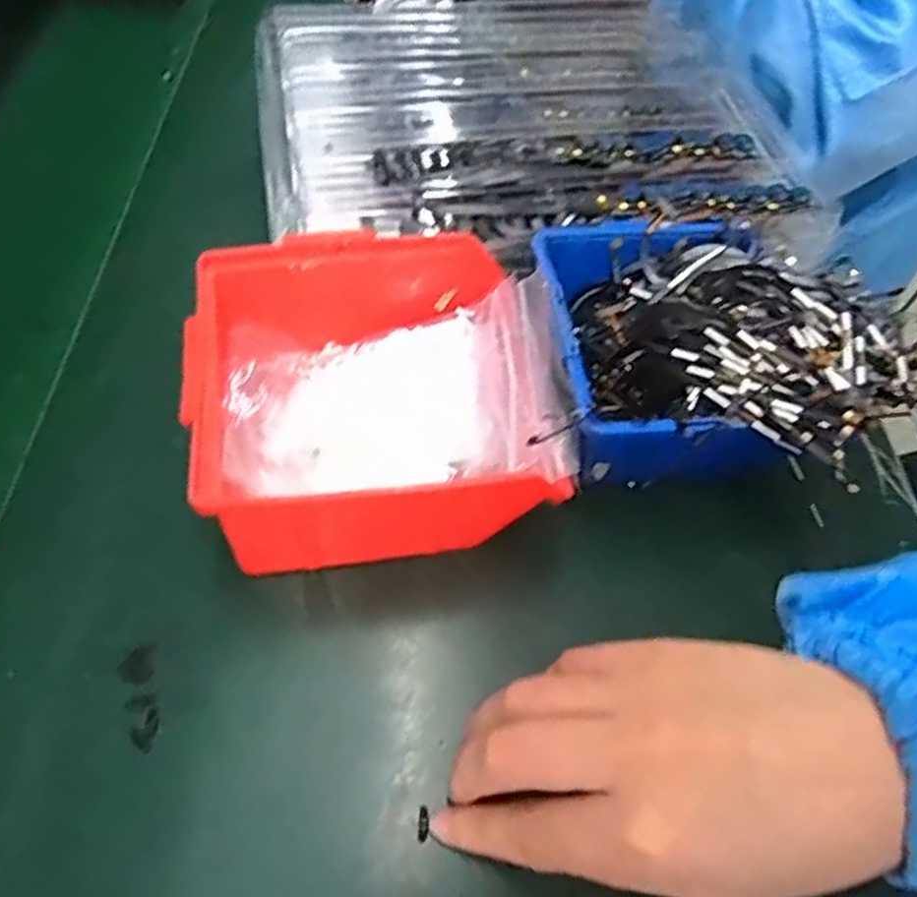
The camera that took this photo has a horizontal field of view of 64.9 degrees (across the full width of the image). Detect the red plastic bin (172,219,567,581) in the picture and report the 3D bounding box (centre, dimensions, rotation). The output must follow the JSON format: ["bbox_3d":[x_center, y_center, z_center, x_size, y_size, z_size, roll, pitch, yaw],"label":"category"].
[{"bbox_3d":[-0.036,-0.022,0.296,0.132,0.059,0.127,-7,56,-8],"label":"red plastic bin"}]

